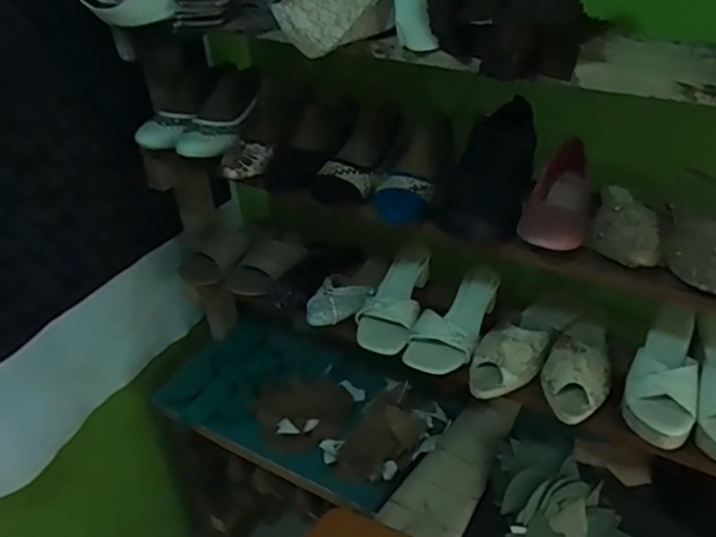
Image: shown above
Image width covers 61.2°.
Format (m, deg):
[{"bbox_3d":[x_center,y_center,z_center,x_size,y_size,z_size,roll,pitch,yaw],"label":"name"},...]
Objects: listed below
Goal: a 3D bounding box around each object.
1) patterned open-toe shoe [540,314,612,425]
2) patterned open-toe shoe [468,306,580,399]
[{"bbox_3d":[0.320,0.123,0.870,0.084,0.065,0.216,12,37,20],"label":"patterned open-toe shoe"},{"bbox_3d":[0.252,0.096,0.899,0.084,0.065,0.252,27,44,35],"label":"patterned open-toe shoe"}]

